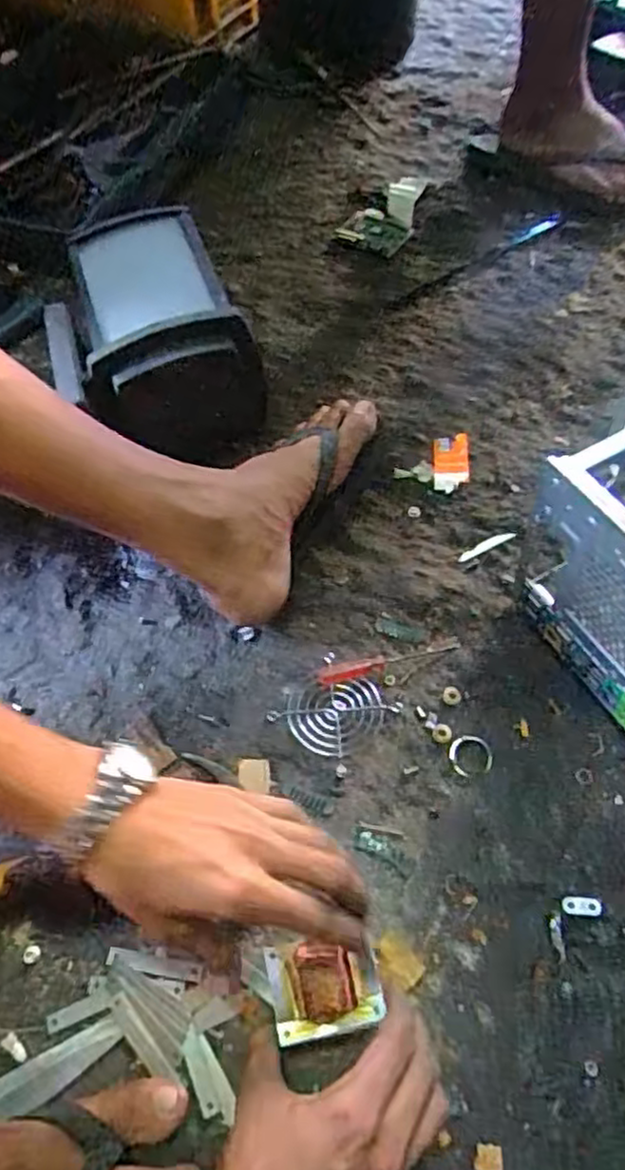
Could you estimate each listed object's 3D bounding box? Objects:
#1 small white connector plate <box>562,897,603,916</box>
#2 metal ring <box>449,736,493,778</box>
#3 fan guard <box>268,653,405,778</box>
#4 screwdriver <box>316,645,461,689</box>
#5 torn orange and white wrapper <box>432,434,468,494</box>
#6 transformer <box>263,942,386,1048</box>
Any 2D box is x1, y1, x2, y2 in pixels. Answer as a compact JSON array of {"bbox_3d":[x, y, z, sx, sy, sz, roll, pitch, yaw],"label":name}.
[{"bbox_3d":[0.182,0.218,0.477,0.026,0.004,0.011,2,60,6],"label":"small white connector plate"},{"bbox_3d":[0.124,0.134,0.553,0.033,0.004,0.032,-2,59,3],"label":"metal ring"},{"bbox_3d":[0.017,0.101,0.564,0.075,0.006,0.073,36,66,17],"label":"fan guard"},{"bbox_3d":[0.061,0.062,0.582,0.118,0.008,0.016,-18,60,-6],"label":"screwdriver"},{"bbox_3d":[0.135,-0.120,0.694,0.034,0.007,0.067,2,60,6],"label":"torn orange and white wrapper"},{"bbox_3d":[0.007,0.247,0.436,0.066,0.025,0.051,-13,59,-3],"label":"transformer"}]

